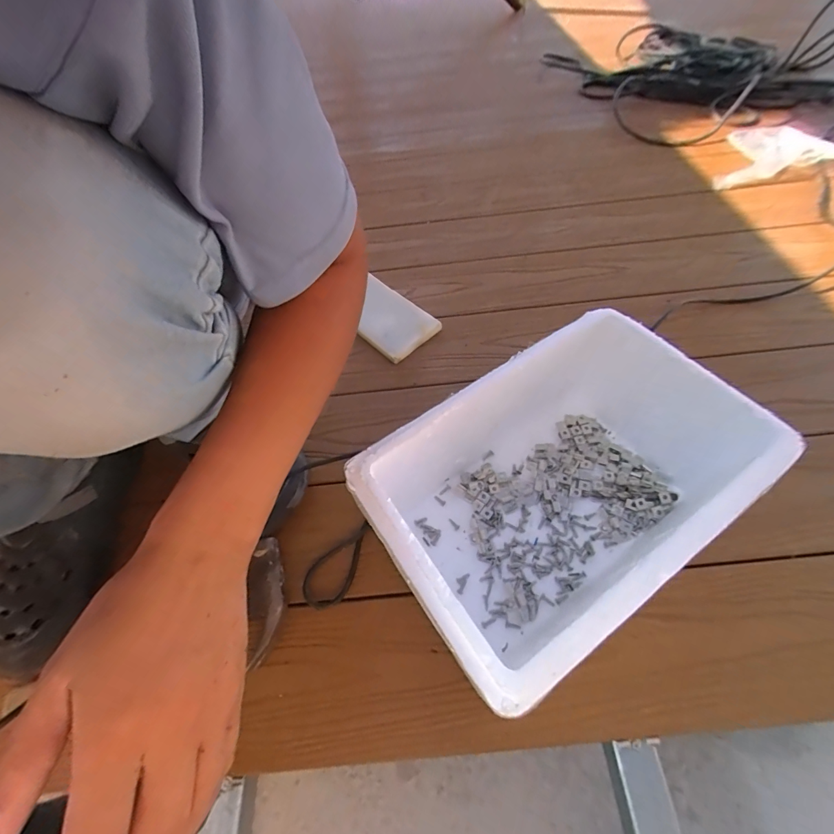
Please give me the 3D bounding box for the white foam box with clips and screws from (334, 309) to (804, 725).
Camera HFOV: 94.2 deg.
[{"bbox_3d":[0.134,0.077,0.400,0.329,0.170,0.220,-32,61,-15],"label":"white foam box with clips and screws"}]

